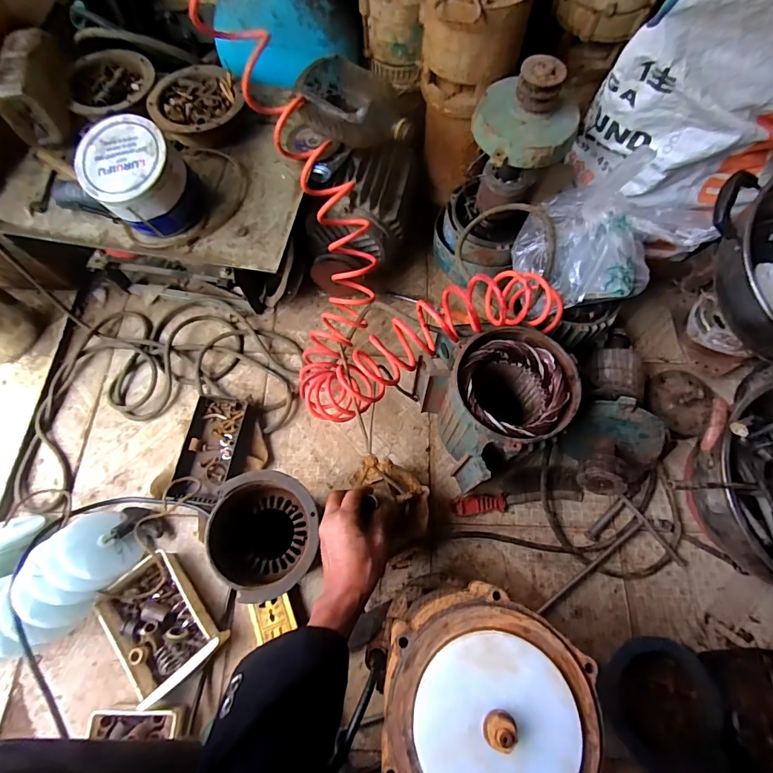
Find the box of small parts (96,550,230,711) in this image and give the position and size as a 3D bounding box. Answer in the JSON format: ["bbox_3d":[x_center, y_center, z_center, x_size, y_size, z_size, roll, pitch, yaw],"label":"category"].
[{"bbox_3d":[-0.335,0.349,0.611,0.122,0.044,0.171,-42,74,-15],"label":"box of small parts"}]

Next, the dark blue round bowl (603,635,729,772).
[{"bbox_3d":[0.388,0.443,0.581,0.155,0.033,0.155,0,68,0],"label":"dark blue round bowl"}]

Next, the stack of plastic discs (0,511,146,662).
[{"bbox_3d":[-0.491,0.268,0.613,0.224,0.092,0.192,-18,69,-7],"label":"stack of plastic discs"}]

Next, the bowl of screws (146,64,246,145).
[{"bbox_3d":[-0.304,-0.456,0.685,0.147,0.045,0.157,-14,70,-5],"label":"bowl of screws"}]

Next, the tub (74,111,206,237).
[{"bbox_3d":[-0.343,-0.287,0.588,0.122,0.114,0.125,0,69,0],"label":"tub"}]

